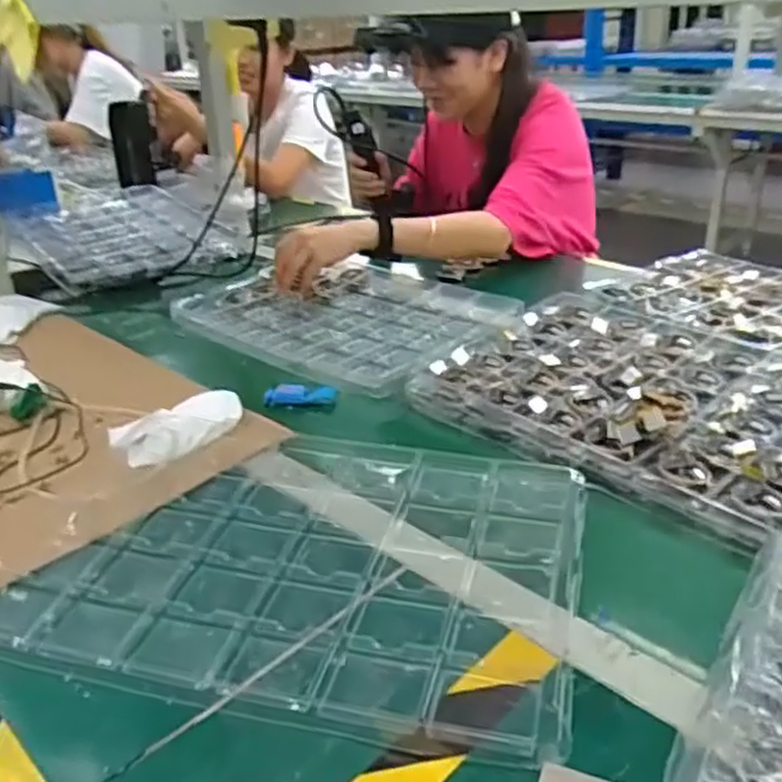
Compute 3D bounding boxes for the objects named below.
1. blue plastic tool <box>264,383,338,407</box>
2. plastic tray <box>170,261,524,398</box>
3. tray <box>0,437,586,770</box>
[{"bbox_3d":[-0.103,0.004,0.867,0.082,0.013,0.026,-2,29,-1],"label":"blue plastic tool"},{"bbox_3d":[-0.066,-0.118,1.080,0.328,0.036,0.456,-27,37,-37],"label":"plastic tray"},{"bbox_3d":[-0.066,0.125,0.613,0.423,0.017,0.303,7,30,16],"label":"tray"}]

